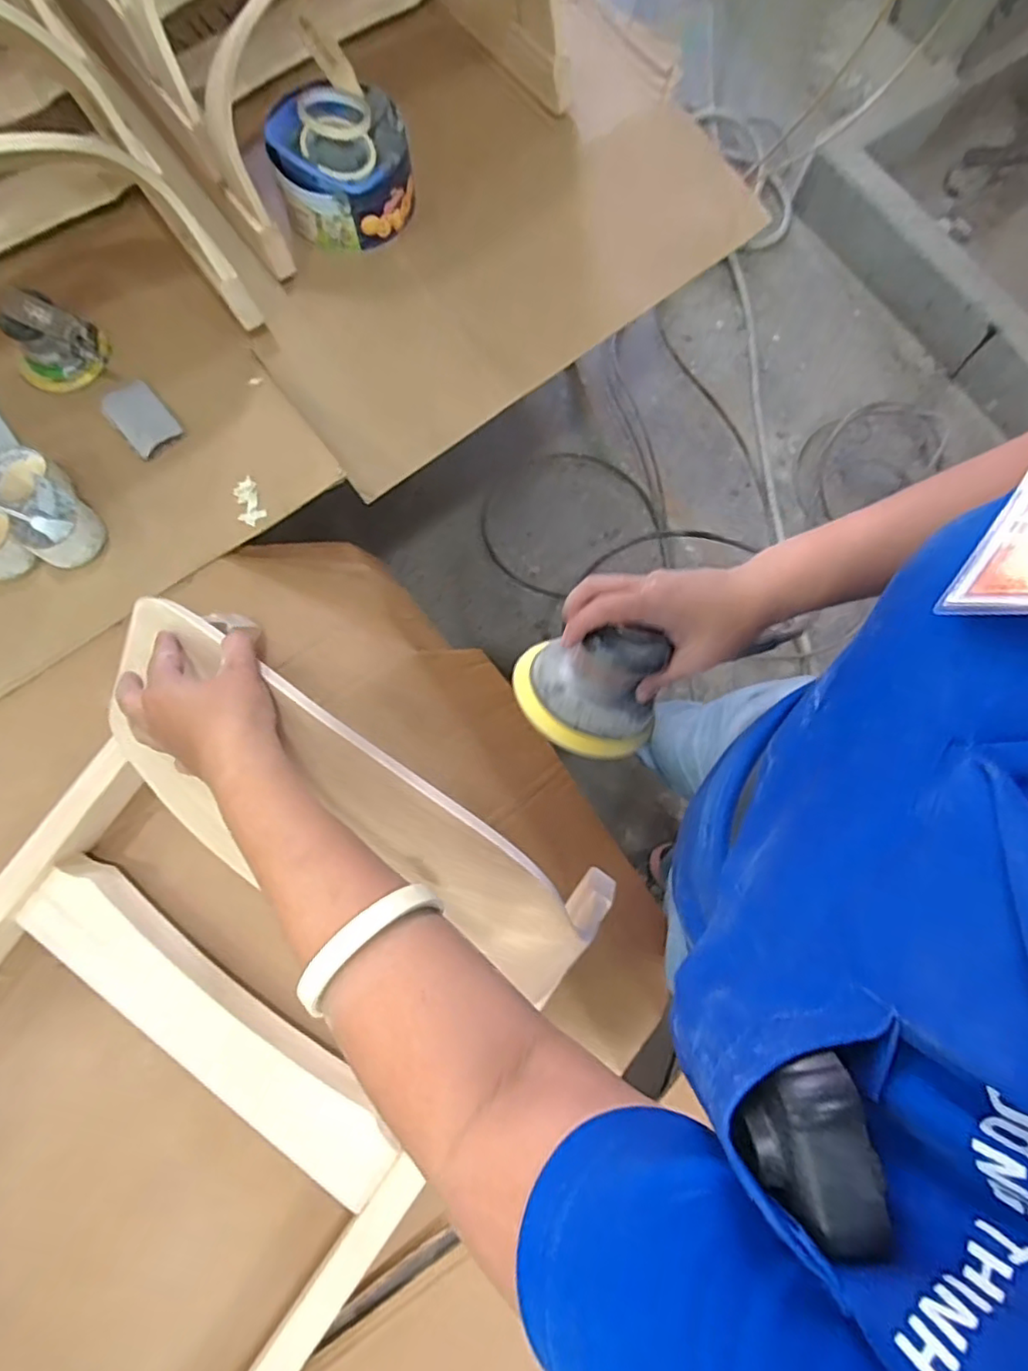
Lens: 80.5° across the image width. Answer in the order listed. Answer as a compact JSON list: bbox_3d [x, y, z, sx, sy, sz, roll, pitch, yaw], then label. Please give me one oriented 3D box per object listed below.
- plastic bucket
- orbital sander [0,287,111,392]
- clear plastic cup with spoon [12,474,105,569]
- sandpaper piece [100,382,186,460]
[{"bbox_3d":[-0.231,-0.709,0.829,0.183,0.104,0.161,-16,75,-3],"label":"plastic bucket"},{"bbox_3d":[-0.590,-0.442,0.782,0.113,0.093,0.114,44,80,11],"label":"orbital sander"},{"bbox_3d":[-0.553,-0.192,0.742,0.090,0.052,0.084,34,78,9],"label":"clear plastic cup with spoon"},{"bbox_3d":[-0.492,-0.353,0.802,0.066,0.011,0.113,-42,78,-10],"label":"sandpaper piece"}]

